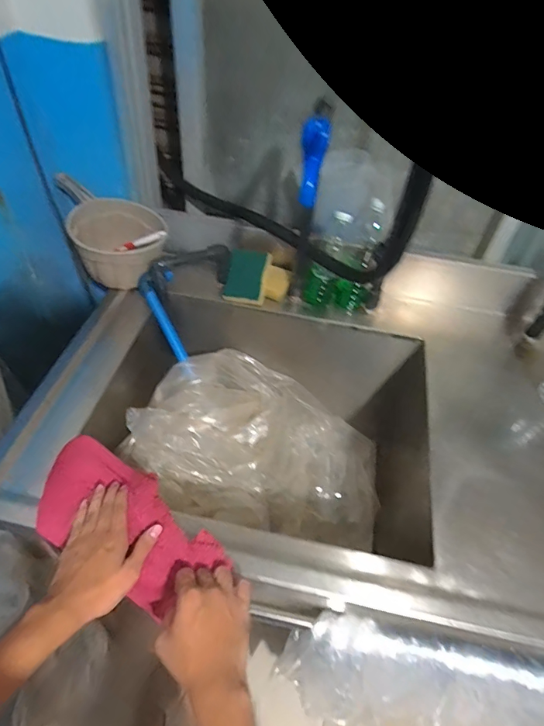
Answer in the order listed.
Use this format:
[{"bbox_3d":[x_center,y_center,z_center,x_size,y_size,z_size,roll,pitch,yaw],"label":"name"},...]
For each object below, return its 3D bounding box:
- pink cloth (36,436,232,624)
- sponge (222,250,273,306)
[{"bbox_3d":[-0.193,0.208,0.561,0.267,0.063,0.134,29,51,24],"label":"pink cloth"},{"bbox_3d":[-0.048,-0.166,0.840,0.077,0.102,0.024,13,5,18],"label":"sponge"}]

